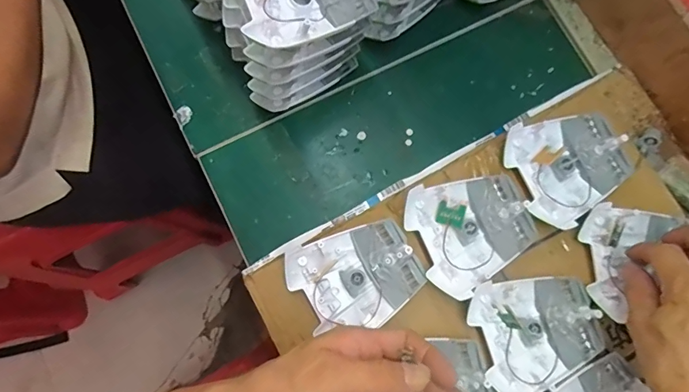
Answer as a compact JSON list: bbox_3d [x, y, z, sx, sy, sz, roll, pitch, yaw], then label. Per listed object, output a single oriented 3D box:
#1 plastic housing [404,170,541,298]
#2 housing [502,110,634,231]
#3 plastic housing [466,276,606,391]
[{"bbox_3d":[0.116,0.029,0.393,0.108,0.026,0.096,-24,81,-5],"label":"plastic housing"},{"bbox_3d":[0.207,-0.033,0.408,0.108,0.026,0.098,-37,83,-7],"label":"housing"},{"bbox_3d":[0.164,0.113,0.373,0.112,0.018,0.098,-32,82,-6],"label":"plastic housing"}]

